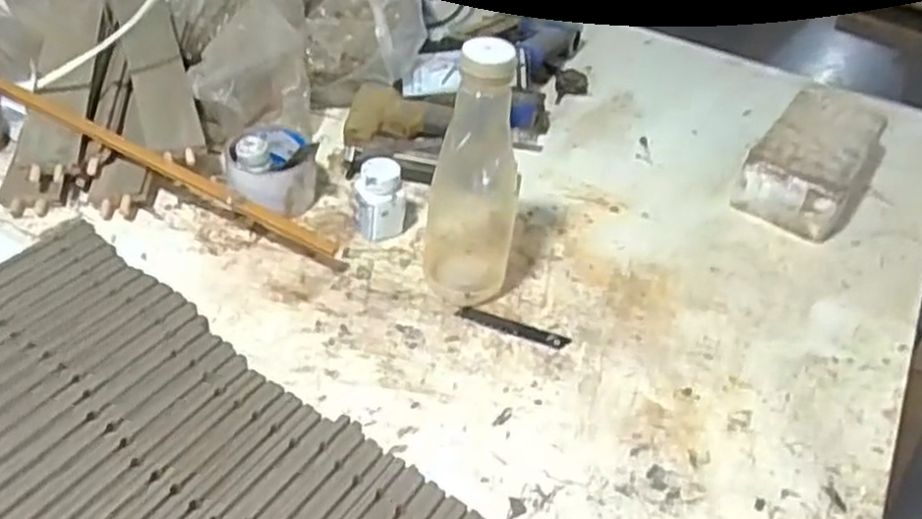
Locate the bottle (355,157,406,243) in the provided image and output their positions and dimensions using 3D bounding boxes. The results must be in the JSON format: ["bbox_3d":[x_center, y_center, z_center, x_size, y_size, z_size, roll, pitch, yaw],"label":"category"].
[{"bbox_3d":[-0.077,-0.058,0.728,0.044,0.073,0.039,-13,35,-22],"label":"bottle"}]

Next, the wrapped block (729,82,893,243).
[{"bbox_3d":[0.389,-0.113,0.854,0.106,0.070,0.224,29,46,22],"label":"wrapped block"}]

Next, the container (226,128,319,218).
[{"bbox_3d":[-0.182,-0.092,0.754,0.085,0.068,0.098,-1,42,-10],"label":"container"}]

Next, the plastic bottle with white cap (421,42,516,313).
[{"bbox_3d":[0.013,-0.060,0.624,0.062,0.228,0.059,-25,51,-31],"label":"plastic bottle with white cap"}]

